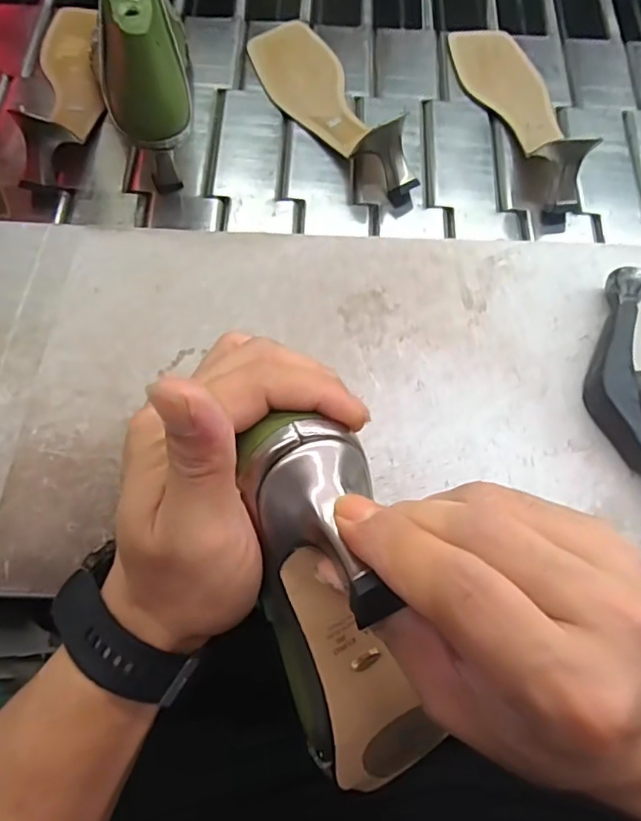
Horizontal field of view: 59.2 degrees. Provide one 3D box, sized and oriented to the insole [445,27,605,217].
[{"bbox_3d":[0.191,-0.281,0.503,0.072,0.051,0.230,-16,70,-9],"label":"insole"}]

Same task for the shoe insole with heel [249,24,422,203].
[{"bbox_3d":[0.004,-0.279,0.493,0.072,0.051,0.226,-21,71,-11],"label":"shoe insole with heel"}]

